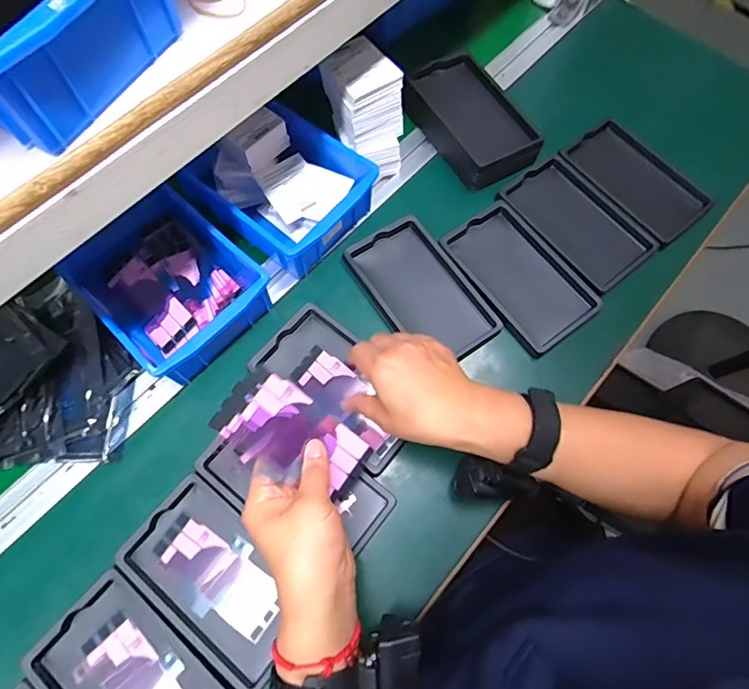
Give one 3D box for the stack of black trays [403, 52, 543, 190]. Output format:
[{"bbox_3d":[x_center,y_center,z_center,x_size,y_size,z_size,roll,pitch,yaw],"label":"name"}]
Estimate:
[{"bbox_3d":[0.110,-0.264,0.554,0.102,0.036,0.170,-29,72,-10],"label":"stack of black trays"}]

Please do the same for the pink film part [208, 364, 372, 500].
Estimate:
[{"bbox_3d":[-0.061,0.072,0.362,0.117,0.010,0.062,43,67,-18],"label":"pink film part"}]

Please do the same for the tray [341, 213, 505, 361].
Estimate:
[{"bbox_3d":[0.048,-0.056,0.490,0.095,0.013,0.157,-32,72,-11],"label":"tray"}]

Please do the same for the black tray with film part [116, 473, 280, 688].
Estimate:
[{"bbox_3d":[-0.129,0.194,0.396,0.154,0.011,0.092,38,74,13],"label":"black tray with film part"}]

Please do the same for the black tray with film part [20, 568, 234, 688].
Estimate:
[{"bbox_3d":[-0.186,0.266,0.369,0.158,0.014,0.096,37,74,13],"label":"black tray with film part"}]

